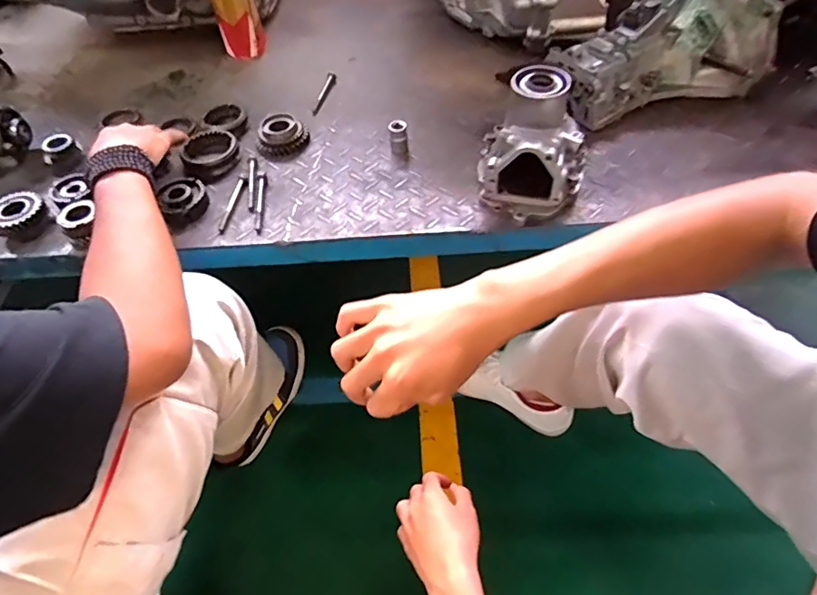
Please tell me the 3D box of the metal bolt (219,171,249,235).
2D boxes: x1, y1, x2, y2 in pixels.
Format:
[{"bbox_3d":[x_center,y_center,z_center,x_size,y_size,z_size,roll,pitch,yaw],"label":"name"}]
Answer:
[{"bbox_3d":[-0.231,-0.125,0.662,0.013,0.007,0.107,5,53,8],"label":"metal bolt"}]

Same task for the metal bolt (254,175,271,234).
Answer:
[{"bbox_3d":[-0.195,-0.127,0.663,0.012,0.009,0.107,-5,53,1],"label":"metal bolt"}]

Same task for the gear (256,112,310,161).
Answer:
[{"bbox_3d":[-0.183,-0.236,0.732,0.075,0.032,0.075,-15,53,-7],"label":"gear"}]

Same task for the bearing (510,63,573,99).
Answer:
[{"bbox_3d":[0.150,-0.243,0.565,0.062,0.010,0.062,-2,53,3],"label":"bearing"}]

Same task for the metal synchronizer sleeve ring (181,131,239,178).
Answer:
[{"bbox_3d":[-0.283,-0.209,0.719,0.072,0.026,0.084,-4,53,2],"label":"metal synchronizer sleeve ring"}]

